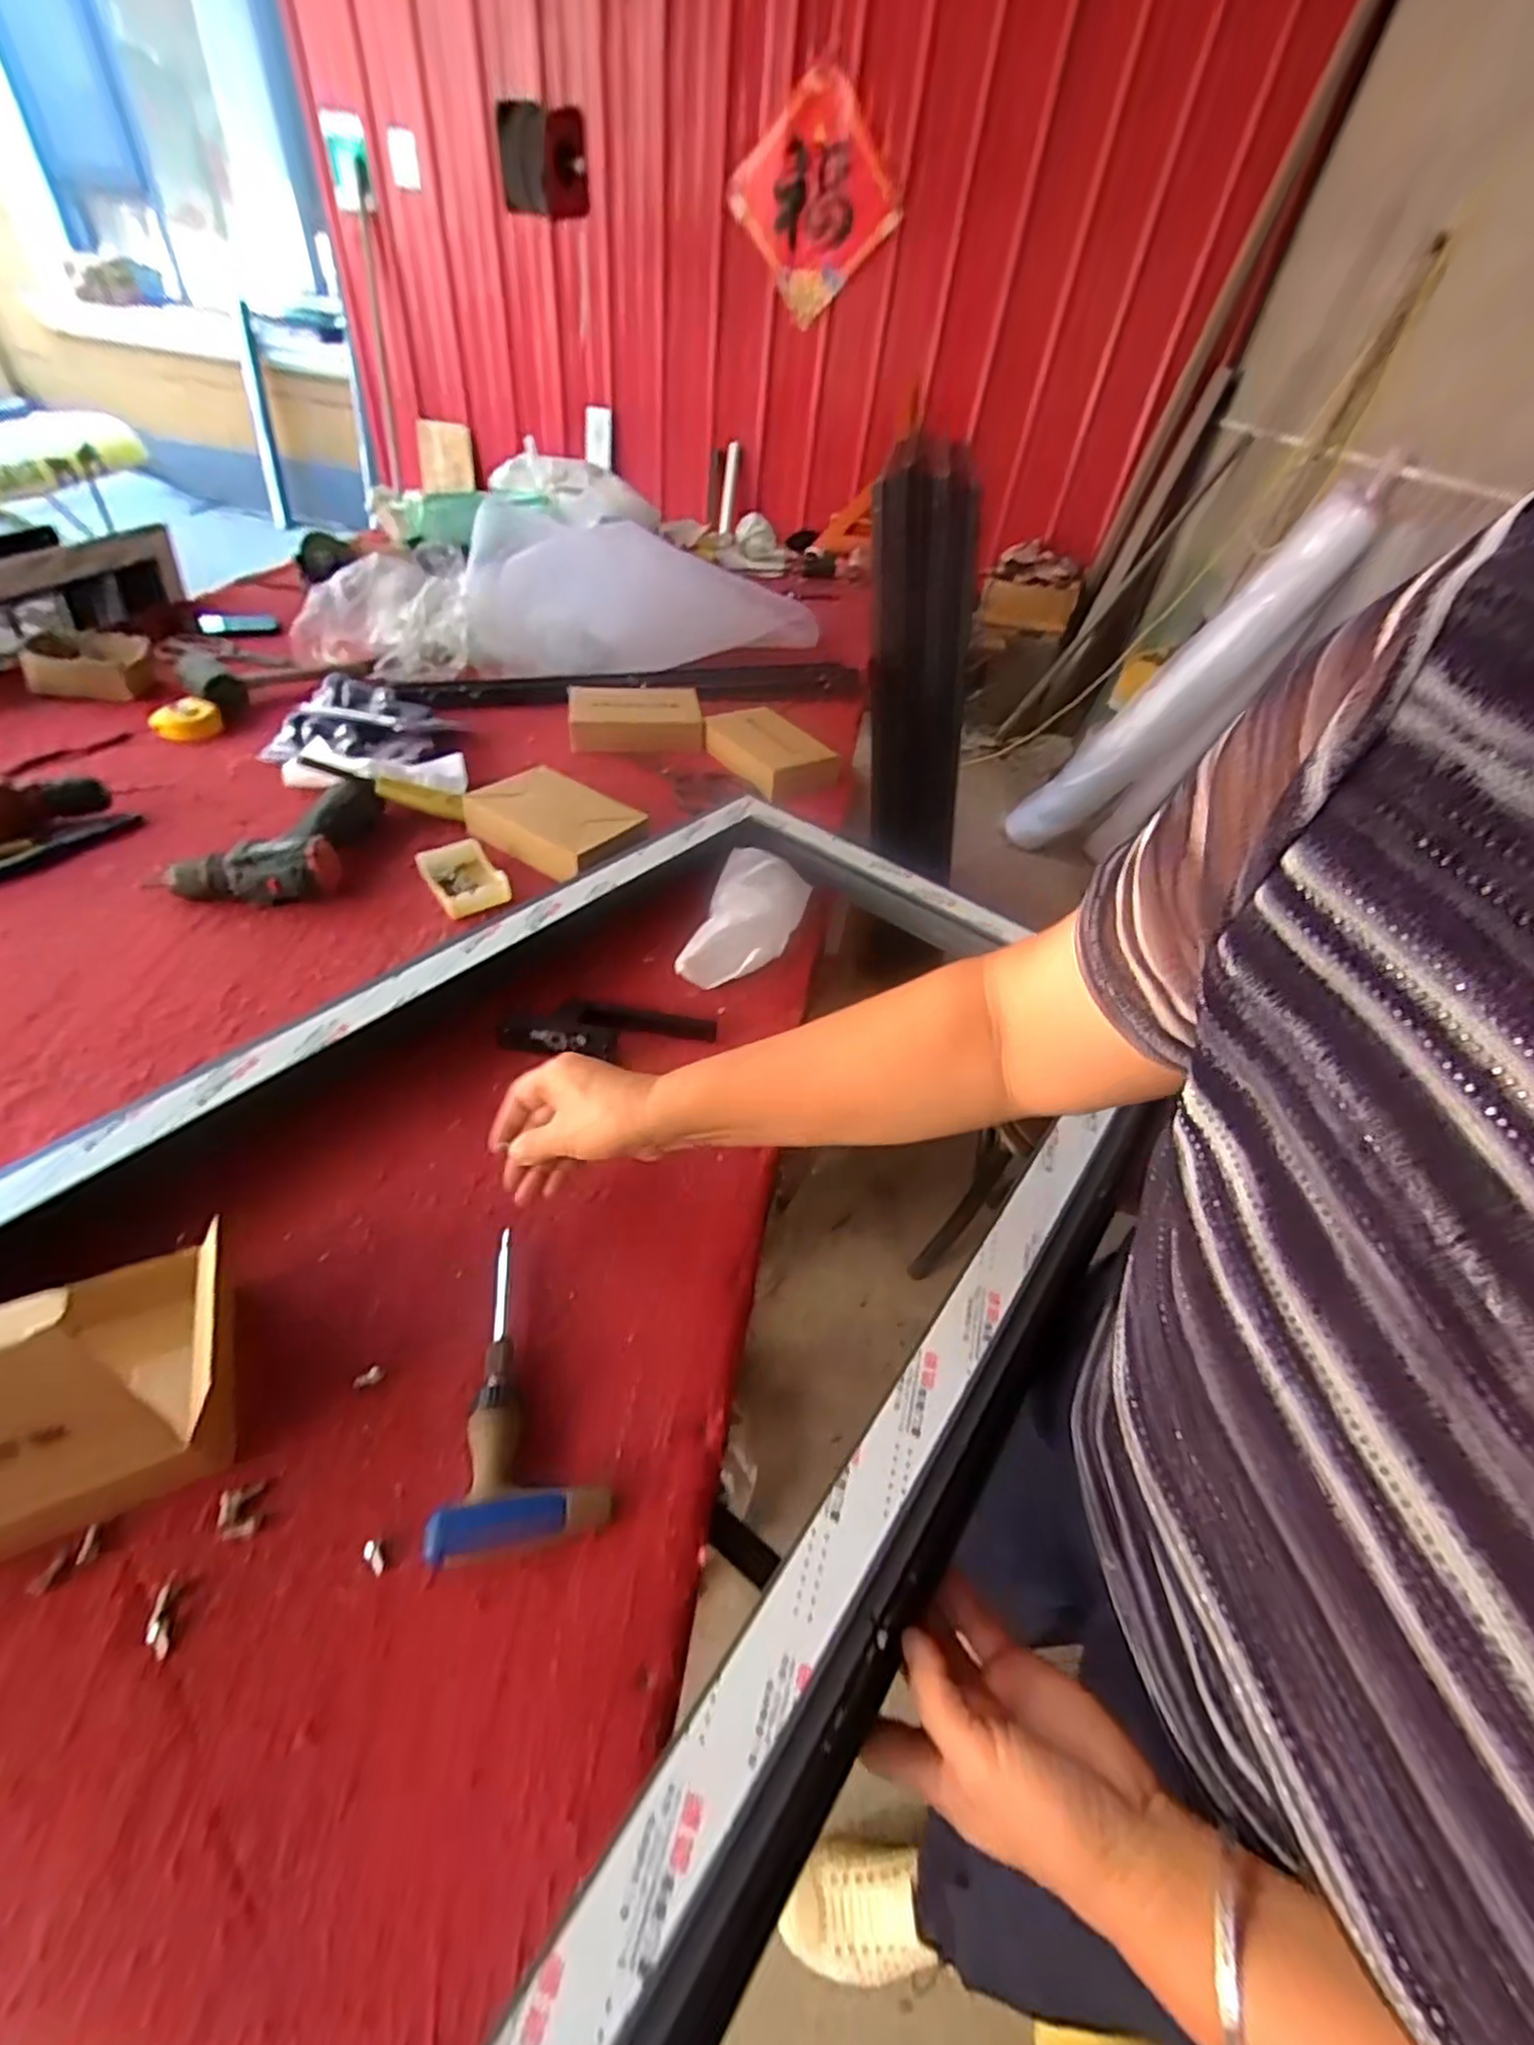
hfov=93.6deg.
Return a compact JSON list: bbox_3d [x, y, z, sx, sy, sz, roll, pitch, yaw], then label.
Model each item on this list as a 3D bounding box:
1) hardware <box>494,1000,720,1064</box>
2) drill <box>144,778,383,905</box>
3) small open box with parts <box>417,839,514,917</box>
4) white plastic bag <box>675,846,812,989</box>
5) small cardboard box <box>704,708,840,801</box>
[{"bbox_3d":[-0.135,0.006,0.624,0.178,0.026,0.053,1,45,-8],"label":"hardware"},{"bbox_3d":[-0.507,-0.201,0.772,0.142,0.059,0.196,7,44,-2],"label":"drill"},{"bbox_3d":[-0.322,-0.156,0.765,0.069,0.031,0.089,-24,53,-29],"label":"small open box with parts"},{"bbox_3d":[-0.016,-0.108,0.743,0.092,0.032,0.196,15,44,6],"label":"white plastic bag"},{"bbox_3d":[0.004,-0.397,1.045,0.122,0.041,0.200,-20,51,-26],"label":"small cardboard box"}]

